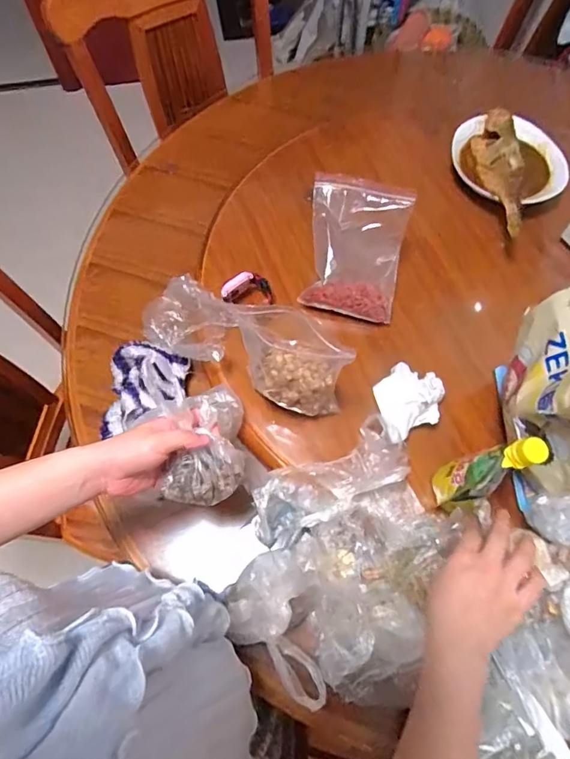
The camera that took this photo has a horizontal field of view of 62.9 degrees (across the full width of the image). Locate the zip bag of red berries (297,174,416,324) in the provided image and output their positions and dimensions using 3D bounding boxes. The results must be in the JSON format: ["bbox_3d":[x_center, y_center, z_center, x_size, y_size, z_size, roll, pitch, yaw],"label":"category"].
[{"bbox_3d":[0.097,-0.182,0.653,0.130,0.026,0.180,11,96,5],"label":"zip bag of red berries"}]

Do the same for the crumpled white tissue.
[{"bbox_3d":[0.155,0.022,0.585,0.105,0.040,0.080,-27,66,-15],"label":"crumpled white tissue"}]

